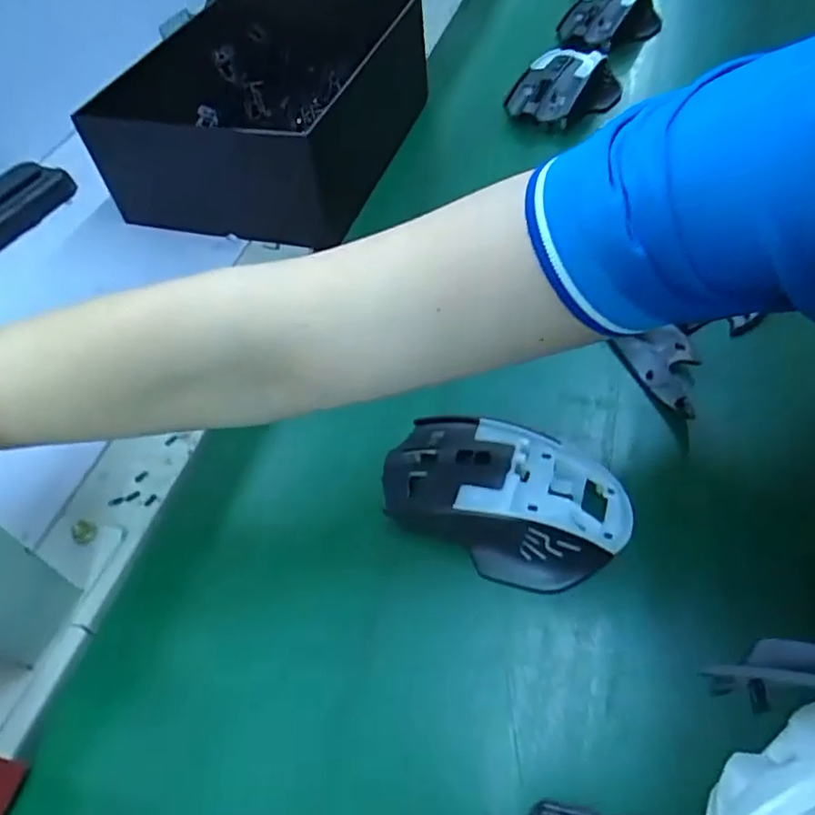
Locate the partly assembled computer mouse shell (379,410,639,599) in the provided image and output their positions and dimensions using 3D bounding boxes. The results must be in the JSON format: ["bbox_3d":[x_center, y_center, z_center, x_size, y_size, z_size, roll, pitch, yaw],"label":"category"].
[{"bbox_3d":[0.044,0.041,0.293,0.111,0.033,0.063,16,53,18],"label":"partly assembled computer mouse shell"}]

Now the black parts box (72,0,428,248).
[{"bbox_3d":[-0.108,-0.235,0.501,0.193,0.104,0.229,15,53,17],"label":"black parts box"}]

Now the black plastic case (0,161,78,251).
[{"bbox_3d":[-0.318,-0.154,0.496,0.043,0.033,0.098,23,56,22],"label":"black plastic case"}]

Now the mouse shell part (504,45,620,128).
[{"bbox_3d":[0.134,-0.270,0.534,0.101,0.044,0.059,-32,54,-20],"label":"mouse shell part"}]

